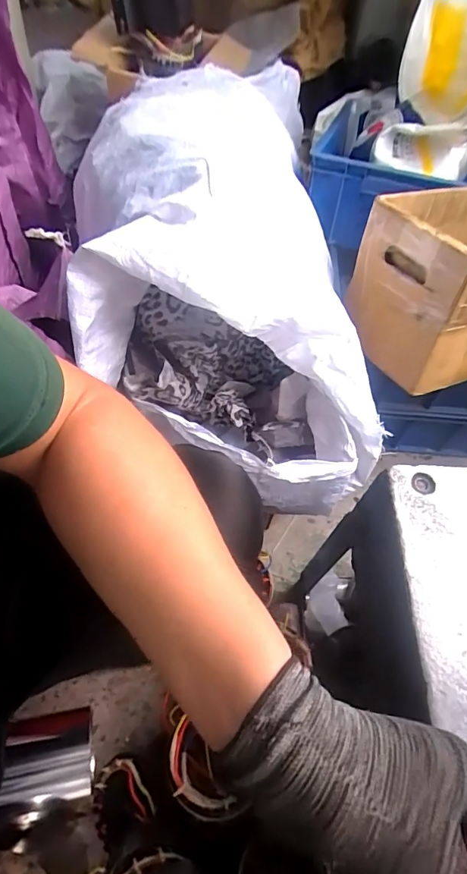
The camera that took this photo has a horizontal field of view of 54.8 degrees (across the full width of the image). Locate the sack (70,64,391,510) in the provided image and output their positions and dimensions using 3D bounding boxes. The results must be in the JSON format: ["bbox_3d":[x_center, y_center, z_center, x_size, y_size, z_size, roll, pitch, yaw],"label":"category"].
[{"bbox_3d":[-0.038,-0.280,0.680,0.358,0.276,0.737,-7,60,-8],"label":"sack"}]

